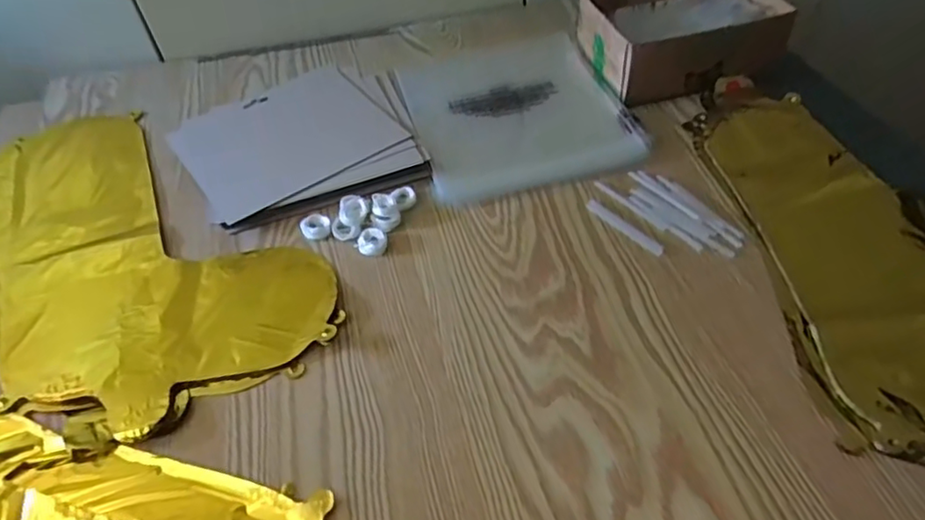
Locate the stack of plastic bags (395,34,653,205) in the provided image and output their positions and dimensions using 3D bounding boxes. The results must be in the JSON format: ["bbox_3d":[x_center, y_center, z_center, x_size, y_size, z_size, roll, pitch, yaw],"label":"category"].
[{"bbox_3d":[0.053,-0.157,0.630,0.206,0.015,0.217,-13,49,-8],"label":"stack of plastic bags"}]

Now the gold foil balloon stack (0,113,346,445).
[{"bbox_3d":[-0.292,-0.023,0.537,0.232,0.011,0.407,-28,53,-20],"label":"gold foil balloon stack"}]

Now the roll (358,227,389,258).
[{"bbox_3d":[-0.076,-0.016,0.518,0.025,0.006,0.029,-14,49,-9],"label":"roll"}]

